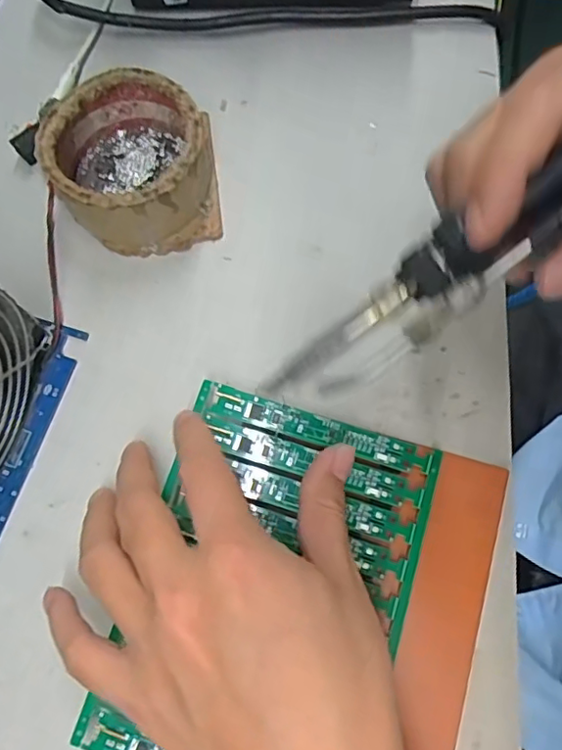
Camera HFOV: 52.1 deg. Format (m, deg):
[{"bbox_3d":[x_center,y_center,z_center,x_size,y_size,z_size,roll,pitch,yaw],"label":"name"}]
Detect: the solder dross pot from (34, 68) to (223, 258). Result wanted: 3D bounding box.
[{"bbox_3d":[-0.081,-0.117,0.315,0.087,0.044,0.089,0,73,1],"label":"solder dross pot"}]

